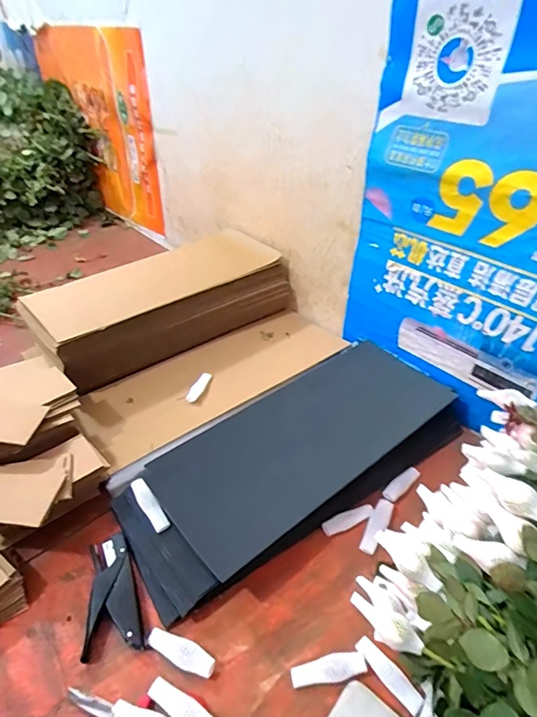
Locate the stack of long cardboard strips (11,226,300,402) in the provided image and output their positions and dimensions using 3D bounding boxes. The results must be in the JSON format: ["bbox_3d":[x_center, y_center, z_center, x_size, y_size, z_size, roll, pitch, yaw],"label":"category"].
[{"bbox_3d":[-0.228,-0.137,1.002,0.581,0.142,0.241,-27,46,-32],"label":"stack of long cardboard strips"}]

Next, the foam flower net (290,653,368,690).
[{"bbox_3d":[0.072,0.372,0.523,0.087,0.020,0.028,-5,39,-9],"label":"foam flower net"}]

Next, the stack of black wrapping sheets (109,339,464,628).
[{"bbox_3d":[0.055,0.147,0.751,0.617,0.062,0.274,-23,44,-28],"label":"stack of black wrapping sheets"}]

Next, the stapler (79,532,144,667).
[{"bbox_3d":[-0.211,0.308,0.575,0.071,0.026,0.142,-12,40,-17],"label":"stapler"}]

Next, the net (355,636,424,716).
[{"bbox_3d":[0.143,0.372,0.520,0.027,0.010,0.089,-29,47,-33],"label":"net"}]

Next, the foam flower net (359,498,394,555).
[{"bbox_3d":[0.167,0.254,0.672,0.027,0.013,0.093,24,43,25],"label":"foam flower net"}]

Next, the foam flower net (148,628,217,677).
[{"bbox_3d":[-0.107,0.358,0.534,0.091,0.019,0.028,16,40,17],"label":"foam flower net"}]

